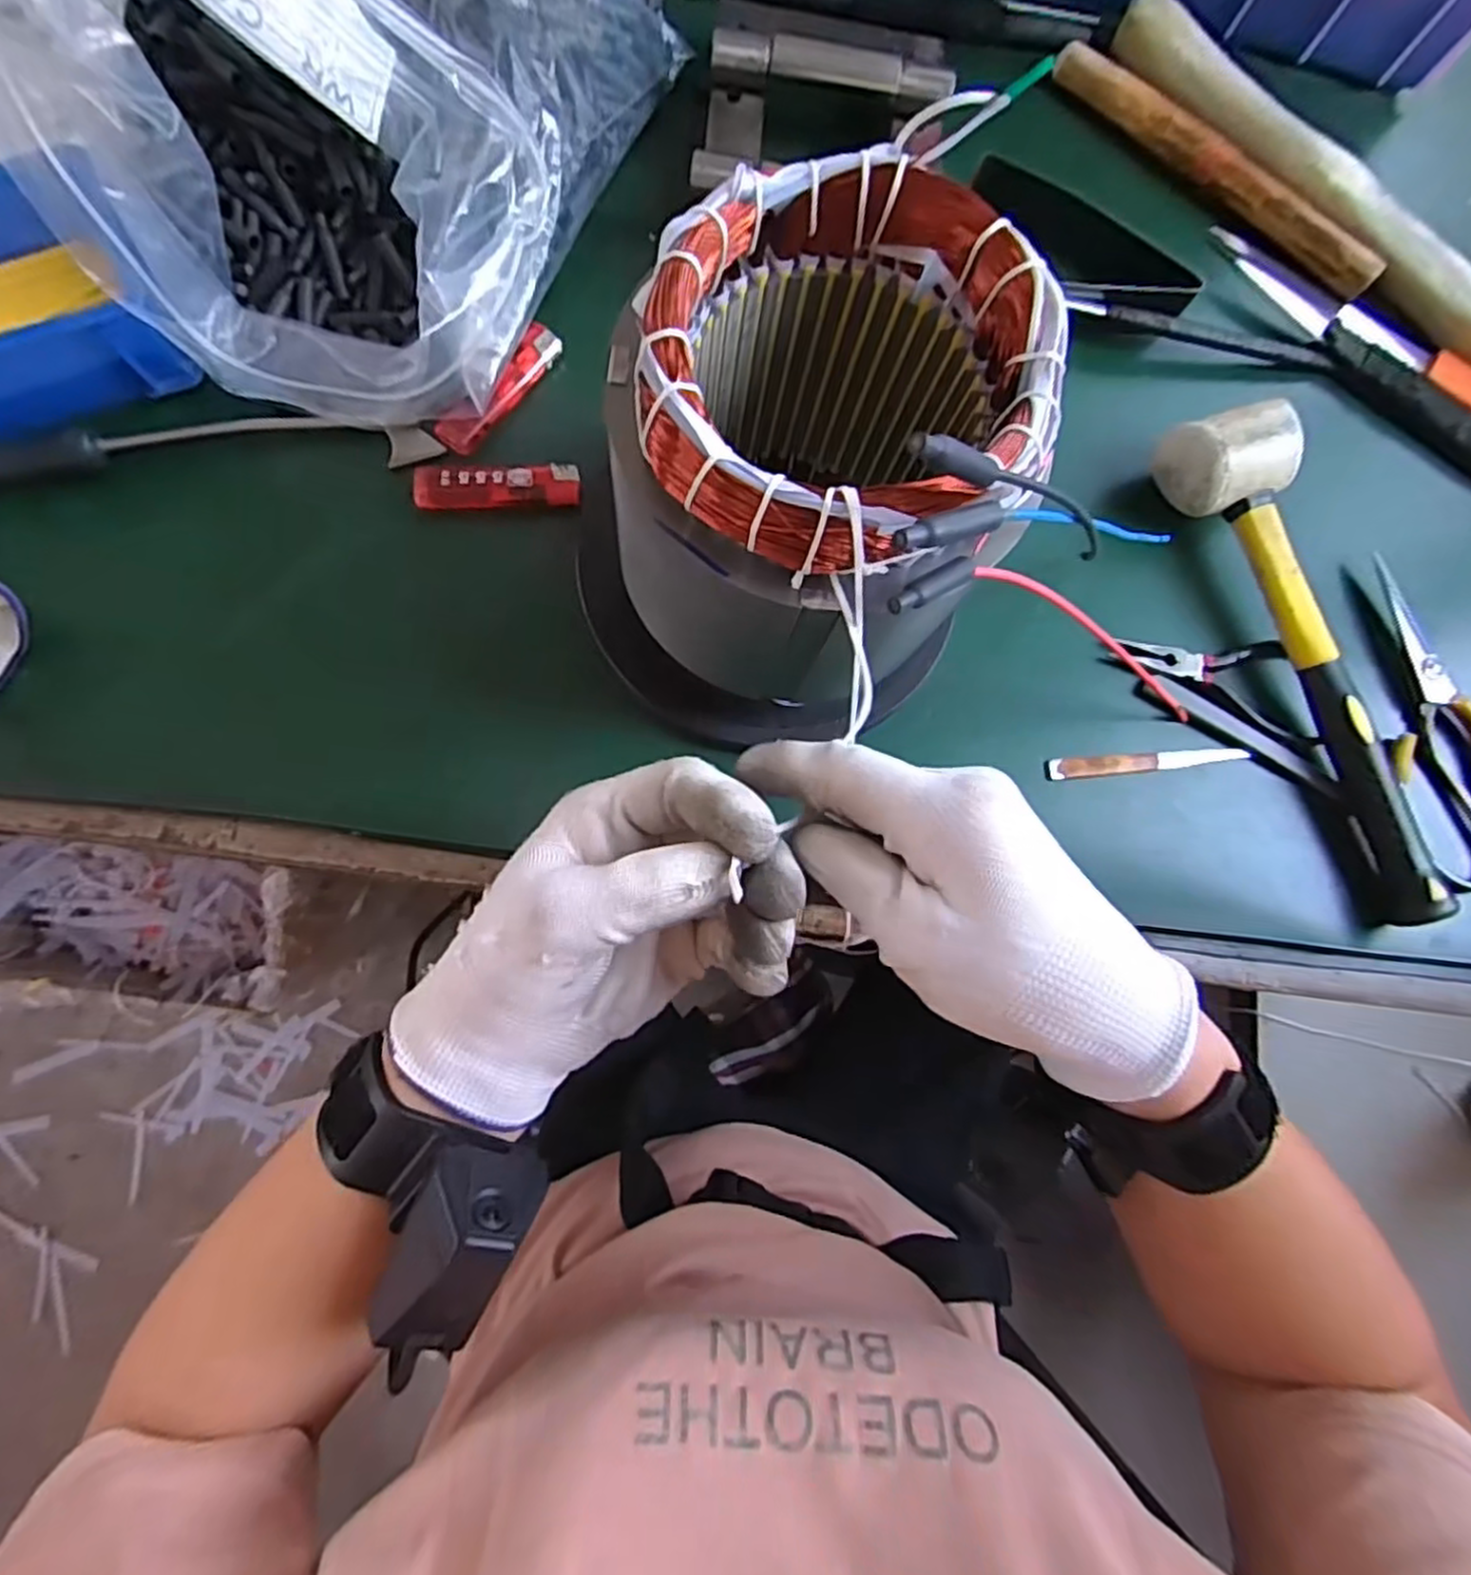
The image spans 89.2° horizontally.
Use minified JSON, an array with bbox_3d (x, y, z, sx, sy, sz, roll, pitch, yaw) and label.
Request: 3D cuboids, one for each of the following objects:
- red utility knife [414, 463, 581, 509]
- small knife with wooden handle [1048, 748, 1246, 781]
[{"bbox_3d":[-0.122,-0.155,0.385,0.082,0.009,0.022,-2,80,-6],"label":"red utility knife"},{"bbox_3d":[0.218,-0.014,0.392,0.109,0.005,0.011,-5,80,-6],"label":"small knife with wooden handle"}]

